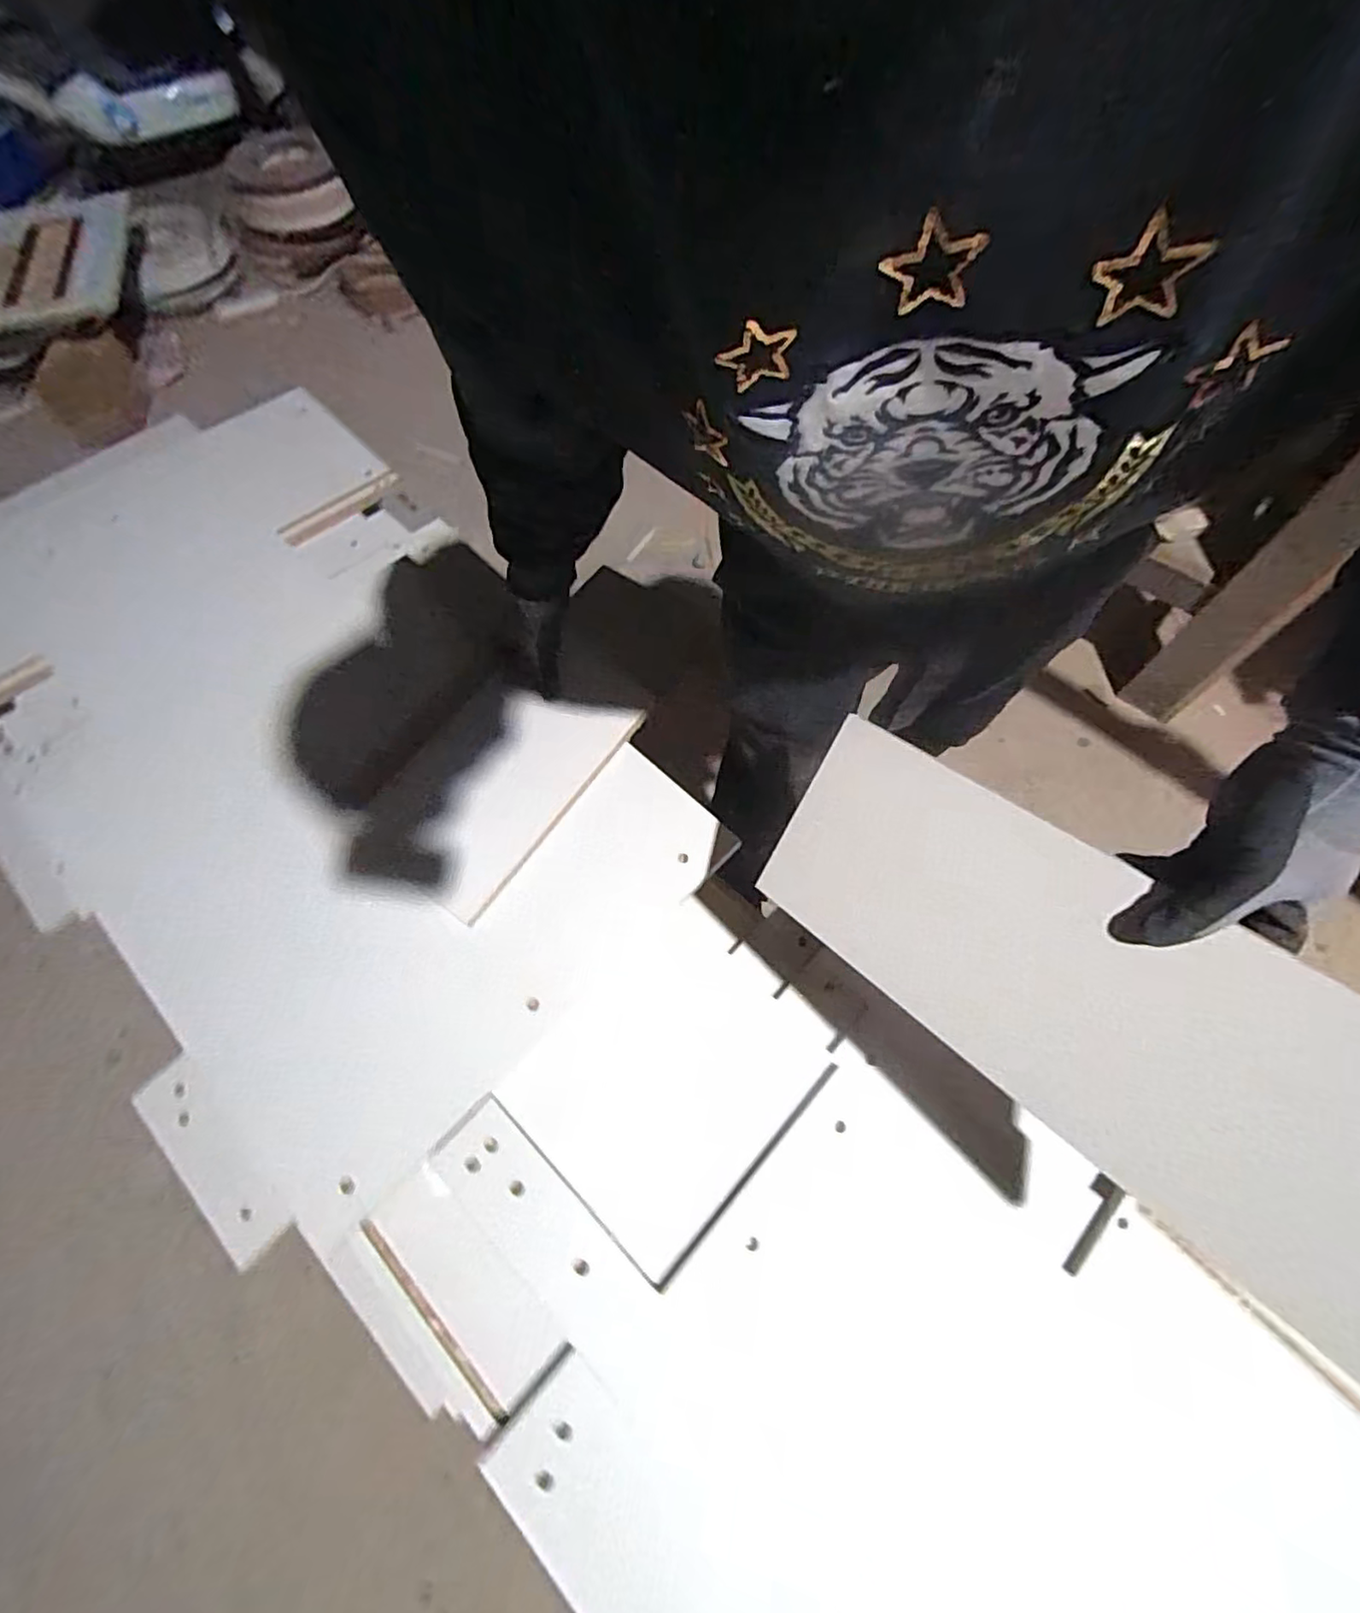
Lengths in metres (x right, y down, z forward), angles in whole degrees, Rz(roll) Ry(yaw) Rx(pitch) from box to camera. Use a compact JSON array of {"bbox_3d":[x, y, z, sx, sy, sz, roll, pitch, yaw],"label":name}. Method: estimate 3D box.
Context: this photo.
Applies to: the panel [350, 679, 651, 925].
[{"bbox_3d":[-0.217,-0.037,0.748,0.187,0.017,0.299,33,70,10],"label":"panel"}]

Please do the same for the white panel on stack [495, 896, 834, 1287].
[{"bbox_3d":[-0.009,0.267,0.649,0.228,0.022,0.273,39,62,22],"label":"white panel on stack"}]

